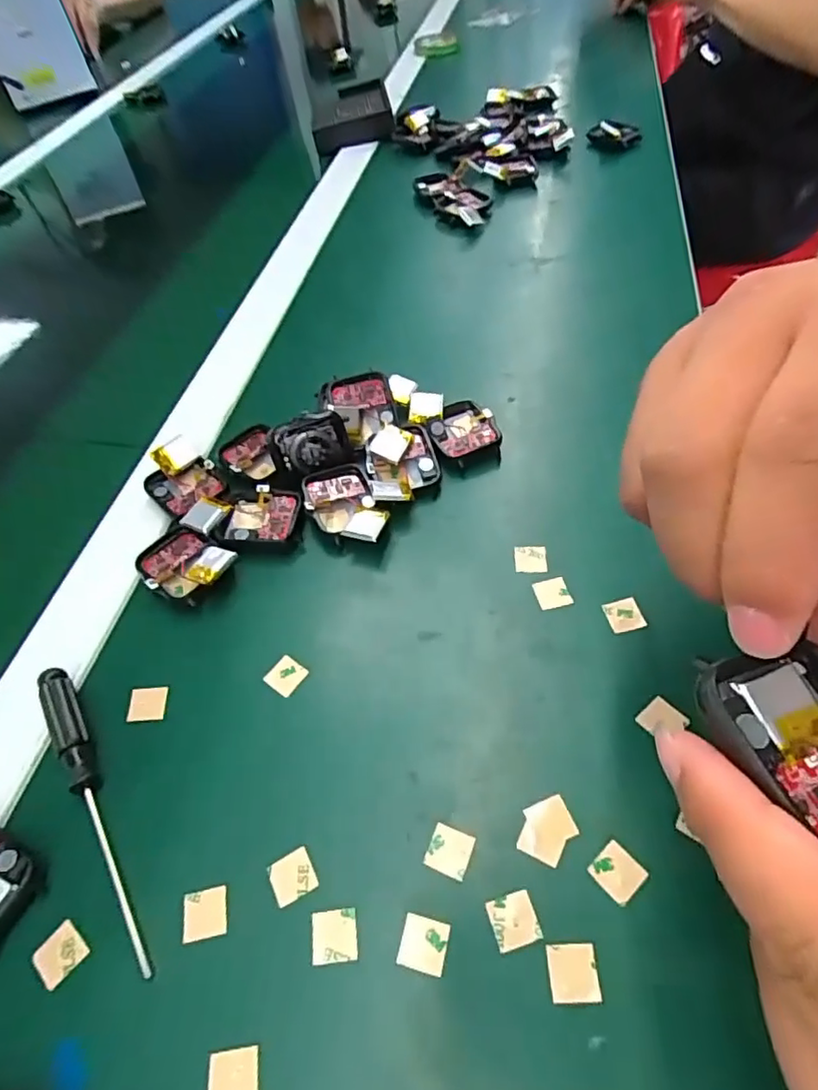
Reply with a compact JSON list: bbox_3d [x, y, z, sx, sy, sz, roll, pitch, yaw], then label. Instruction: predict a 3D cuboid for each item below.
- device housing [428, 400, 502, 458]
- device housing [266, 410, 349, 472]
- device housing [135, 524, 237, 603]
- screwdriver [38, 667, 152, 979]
[{"bbox_3d":[0.031,-0.070,0.351,0.038,0.013,0.039,-7,52,-1],"label":"device housing"},{"bbox_3d":[-0.053,-0.056,0.329,0.042,0.029,0.014,-22,34,-18],"label":"device housing"},{"bbox_3d":[-0.113,0.010,0.303,0.051,0.016,0.037,34,62,27],"label":"device housing"},{"bbox_3d":[-0.124,0.101,0.238,0.013,0.012,0.129,-30,55,-18],"label":"screwdriver"}]

